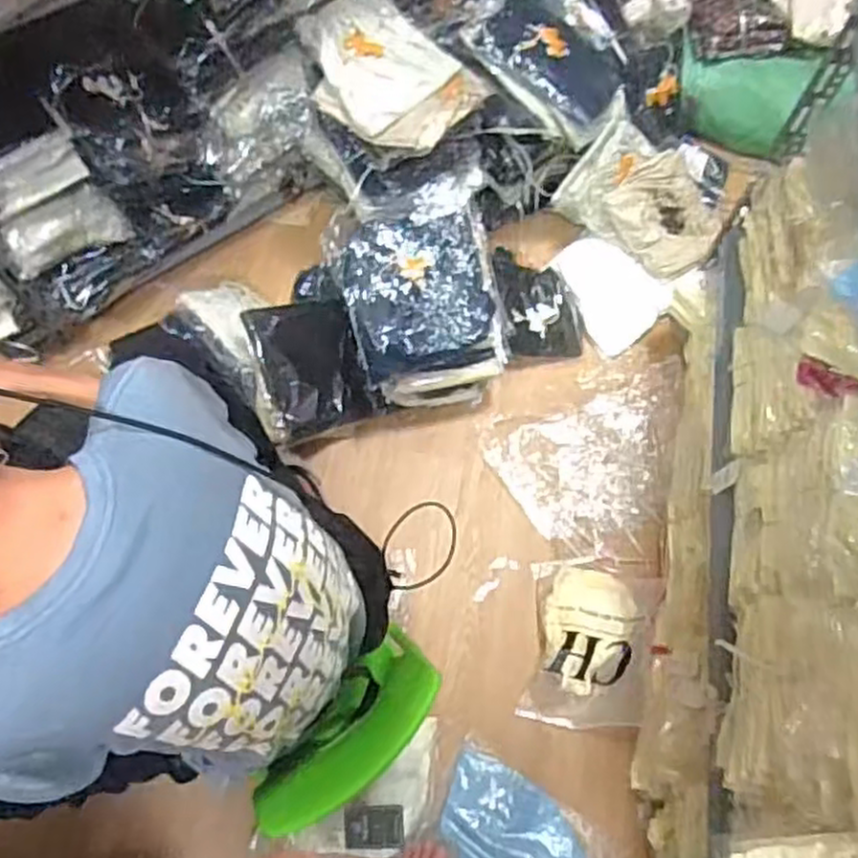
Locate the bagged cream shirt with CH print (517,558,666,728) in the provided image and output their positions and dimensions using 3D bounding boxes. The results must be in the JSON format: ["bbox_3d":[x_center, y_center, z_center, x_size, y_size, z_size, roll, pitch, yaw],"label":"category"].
[{"bbox_3d":[0.305,0.381,1.362,0.237,0.063,0.311,7,67,2],"label":"bagged cream shirt with CH print"}]

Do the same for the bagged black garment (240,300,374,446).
[{"bbox_3d":[-0.249,-0.149,1.529,0.206,0.083,0.326,-15,68,-8],"label":"bagged black garment"}]

